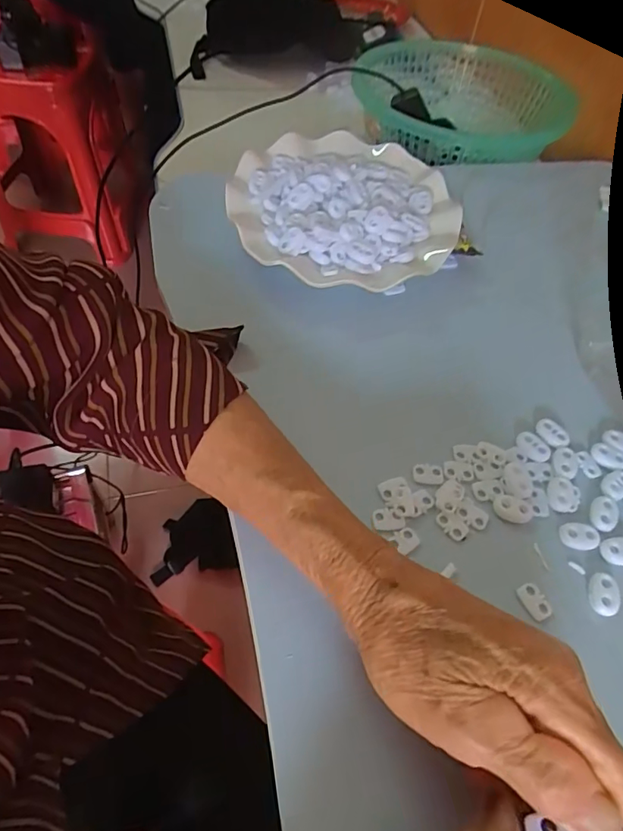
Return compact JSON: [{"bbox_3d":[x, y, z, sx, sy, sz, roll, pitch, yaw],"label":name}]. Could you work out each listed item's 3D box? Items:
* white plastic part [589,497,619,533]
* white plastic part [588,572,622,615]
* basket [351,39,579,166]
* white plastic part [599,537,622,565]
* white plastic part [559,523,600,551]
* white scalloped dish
[{"bbox_3d":[0.170,0.056,0.296,0.015,0.004,0.023,28,57,14],"label":"white plastic part"},{"bbox_3d":[0.155,0.094,0.269,0.015,0.004,0.021,15,55,5],"label":"white plastic part"},{"bbox_3d":[0.153,-0.327,0.558,0.208,0.082,0.205,7,55,0],"label":"basket"},{"bbox_3d":[0.172,0.076,0.285,0.020,0.006,0.014,-5,56,-9],"label":"white plastic part"},{"bbox_3d":[0.151,0.068,0.288,0.022,0.004,0.014,3,55,-4],"label":"white plastic part"},{"bbox_3d":[0.026,-0.165,0.406,0.172,0.040,0.170,3,55,-4],"label":"white scalloped dish"}]

